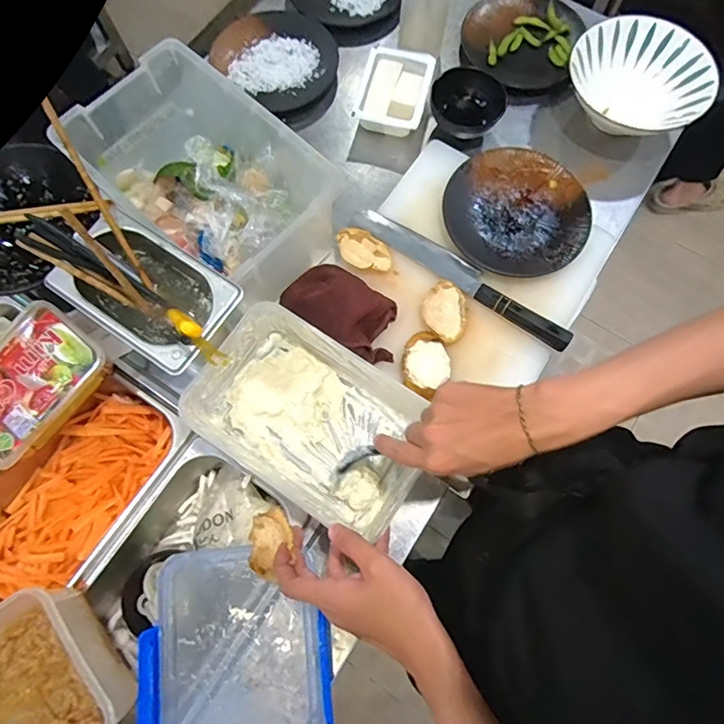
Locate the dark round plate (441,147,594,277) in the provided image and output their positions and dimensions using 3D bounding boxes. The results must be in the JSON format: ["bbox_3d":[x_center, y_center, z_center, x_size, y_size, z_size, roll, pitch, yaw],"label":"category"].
[{"bbox_3d":[0.213,-0.208,0.667,0.195,0.025,0.190,0,74,0],"label":"dark round plate"}]

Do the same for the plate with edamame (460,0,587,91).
[{"bbox_3d":[0.253,-0.520,0.771,0.174,0.028,0.182,0,74,0],"label":"plate with edamame"}]

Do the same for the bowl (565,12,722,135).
[{"bbox_3d":[0.400,-0.408,0.709,0.171,0.081,0.186,0,74,0],"label":"bowl"}]

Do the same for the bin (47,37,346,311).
[{"bbox_3d":[-0.193,-0.231,0.616,0.317,0.130,0.184,41,78,10],"label":"bin"}]

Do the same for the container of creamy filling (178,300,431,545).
[{"bbox_3d":[-0.055,0.066,0.544,0.249,0.073,0.160,33,77,9],"label":"container of creamy filling"}]

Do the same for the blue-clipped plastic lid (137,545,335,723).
[{"bbox_3d":[-0.128,0.330,0.497,0.190,0.021,0.251,-4,74,-1],"label":"blue-clipped plastic lid"}]

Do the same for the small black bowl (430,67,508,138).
[{"bbox_3d":[0.155,-0.378,0.711,0.108,0.042,0.094,14,75,4],"label":"small black bowl"}]

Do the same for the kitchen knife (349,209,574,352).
[{"bbox_3d":[0.130,-0.121,0.640,0.328,0.018,0.042,34,77,9],"label":"kitchen knife"}]

